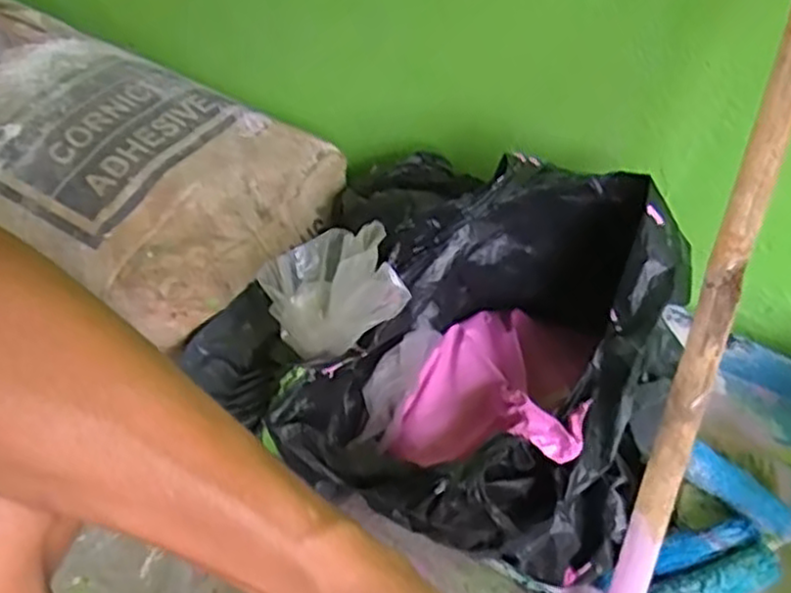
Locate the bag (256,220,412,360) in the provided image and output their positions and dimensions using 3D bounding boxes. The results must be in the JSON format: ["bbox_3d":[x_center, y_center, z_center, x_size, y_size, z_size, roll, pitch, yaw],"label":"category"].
[{"bbox_3d":[-0.042,-0.001,0.493,0.086,0.077,0.065,-13,50,-11],"label":"bag"}]

